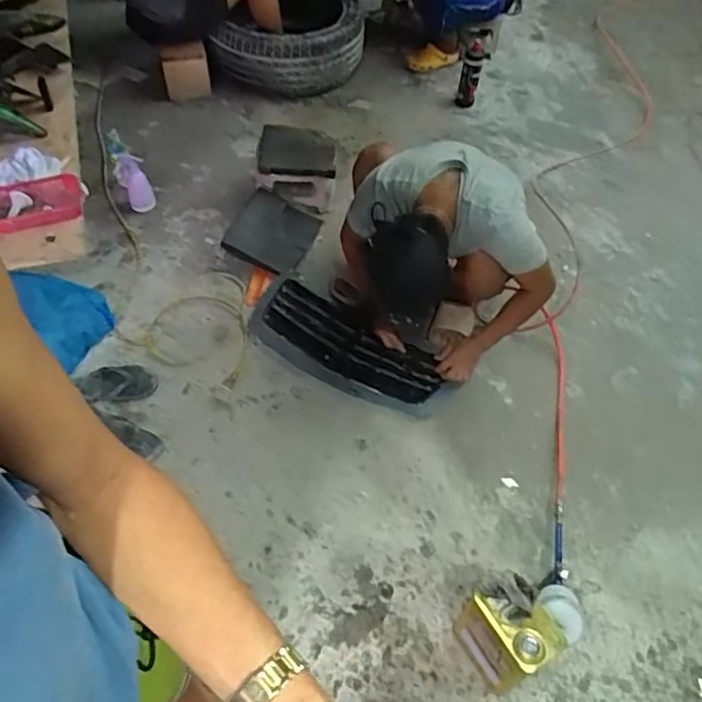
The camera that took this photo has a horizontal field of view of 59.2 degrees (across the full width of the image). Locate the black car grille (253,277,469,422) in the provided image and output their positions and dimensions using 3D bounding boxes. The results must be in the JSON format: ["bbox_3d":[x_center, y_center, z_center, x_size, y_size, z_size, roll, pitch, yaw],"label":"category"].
[{"bbox_3d":[-0.020,-0.002,1.795,0.642,0.052,0.235,32,57,20],"label":"black car grille"}]

